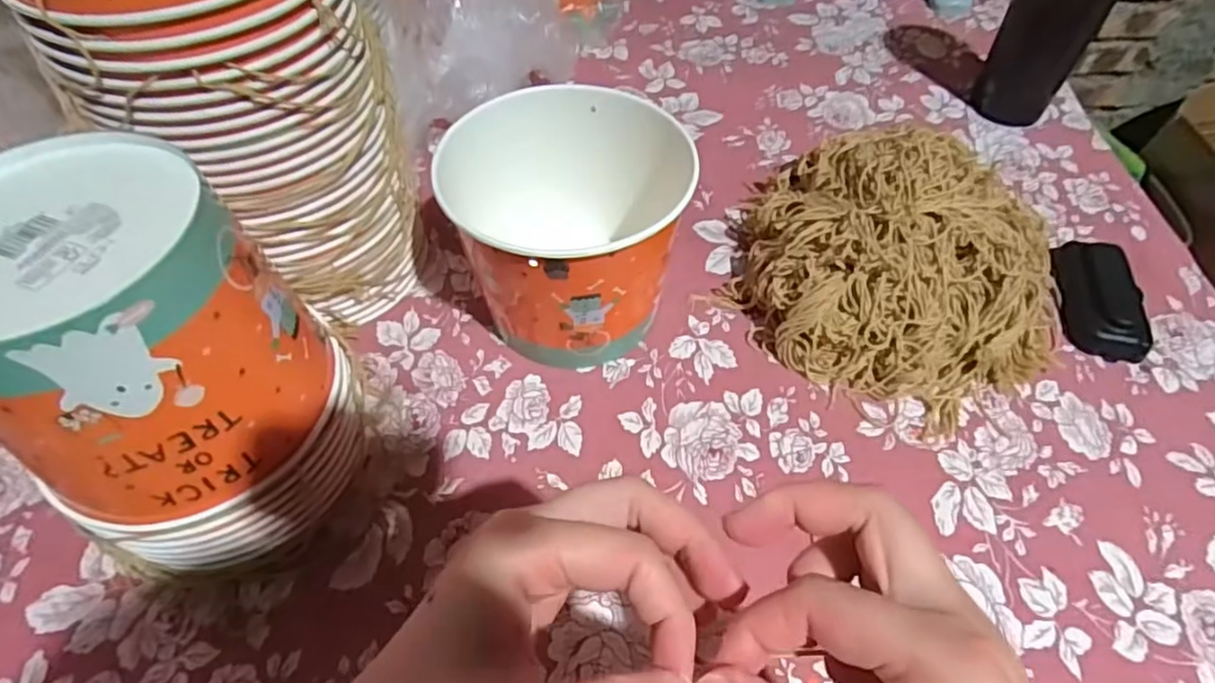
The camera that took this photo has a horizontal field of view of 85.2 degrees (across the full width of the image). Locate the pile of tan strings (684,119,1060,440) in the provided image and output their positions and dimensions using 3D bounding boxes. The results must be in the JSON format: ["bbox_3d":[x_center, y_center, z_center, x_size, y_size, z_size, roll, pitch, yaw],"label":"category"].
[{"bbox_3d":[0.211,-0.066,0.487,0.249,0.091,0.211,27,58,19],"label":"pile of tan strings"}]

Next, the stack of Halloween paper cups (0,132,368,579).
[{"bbox_3d":[-0.225,0.023,0.354,0.129,0.201,0.148,38,62,25],"label":"stack of Halloween paper cups"}]

